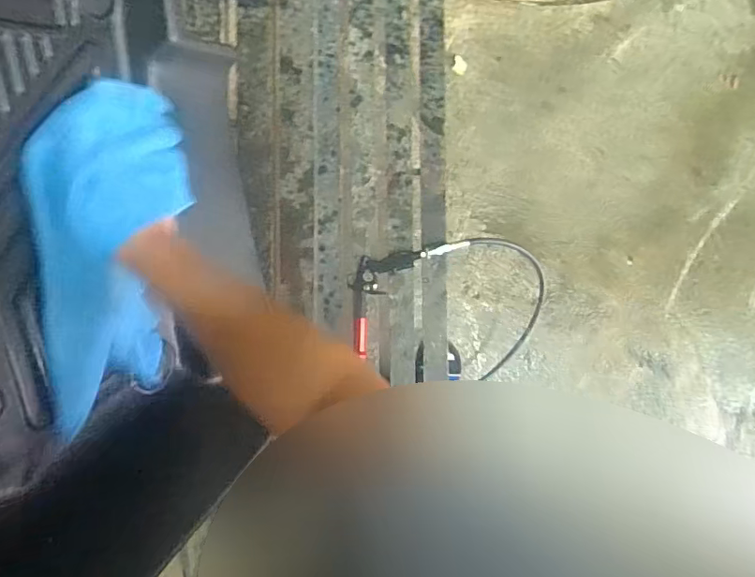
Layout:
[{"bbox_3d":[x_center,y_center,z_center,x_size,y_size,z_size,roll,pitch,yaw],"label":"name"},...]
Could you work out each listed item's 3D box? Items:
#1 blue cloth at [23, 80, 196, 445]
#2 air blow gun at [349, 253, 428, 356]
[{"bbox_3d":[-0.260,-0.043,0.552,0.103,0.163,0.334,-2,92,-8],"label":"blue cloth"},{"bbox_3d":[-0.010,0.009,1.033,0.099,0.024,0.228,31,88,-8],"label":"air blow gun"}]

